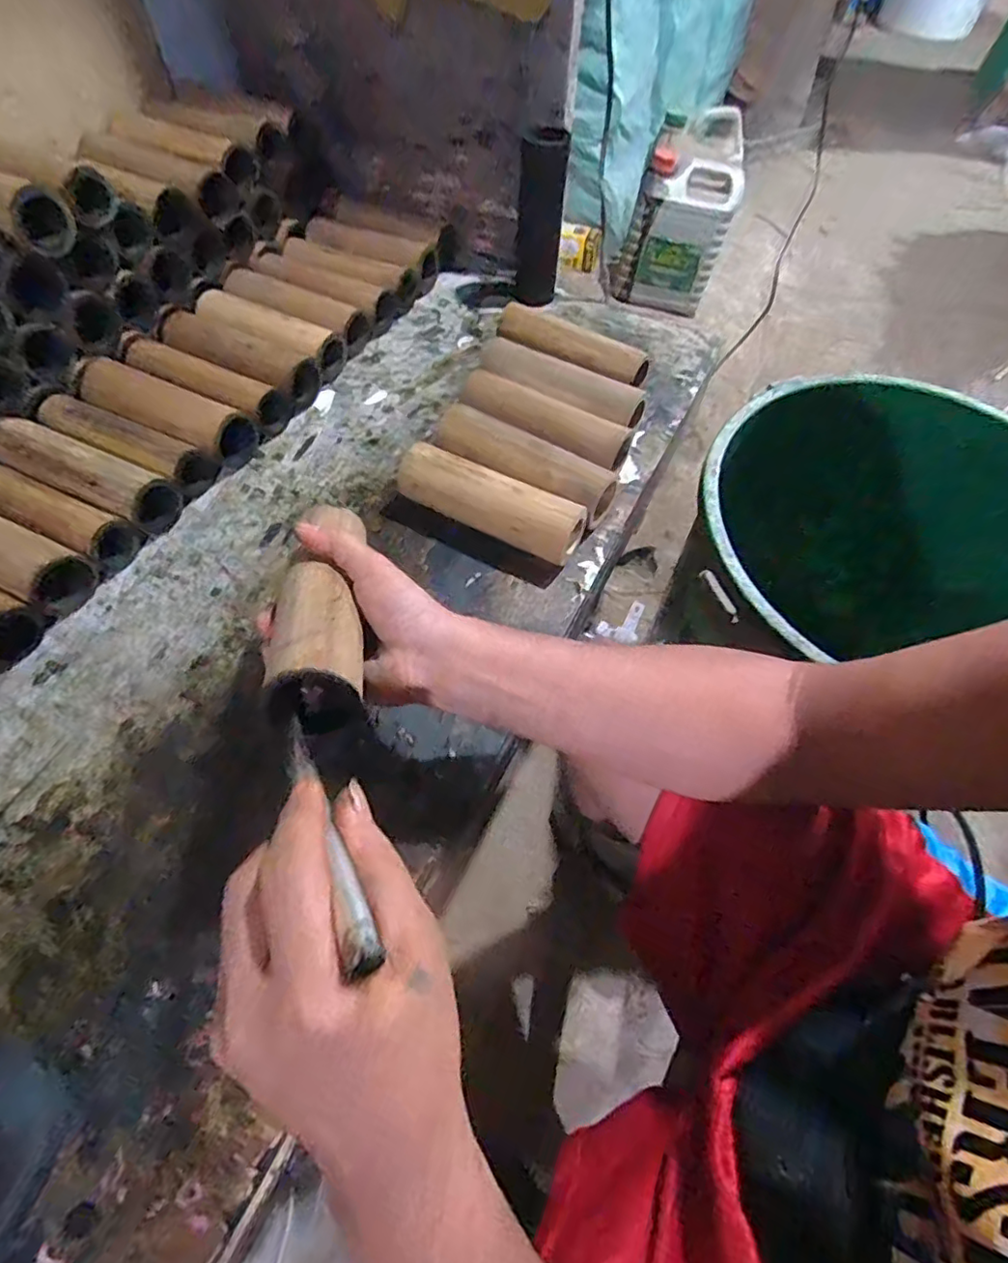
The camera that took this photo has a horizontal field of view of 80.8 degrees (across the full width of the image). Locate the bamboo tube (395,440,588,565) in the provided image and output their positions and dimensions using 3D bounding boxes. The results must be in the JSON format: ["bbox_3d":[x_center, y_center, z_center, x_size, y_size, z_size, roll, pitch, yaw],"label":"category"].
[{"bbox_3d":[-0.012,-0.120,0.555,0.186,0.057,0.055,27,61,18],"label":"bamboo tube"}]

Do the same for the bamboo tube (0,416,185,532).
[{"bbox_3d":[-0.394,-0.147,0.555,0.188,0.050,0.057,19,59,13],"label":"bamboo tube"}]

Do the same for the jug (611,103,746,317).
[{"bbox_3d":[0.328,-0.770,1.108,0.187,0.244,0.193,13,57,10],"label":"jug"}]

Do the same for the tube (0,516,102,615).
[{"bbox_3d":[-0.444,-0.072,0.511,0.177,0.056,0.058,21,59,15],"label":"tube"}]

